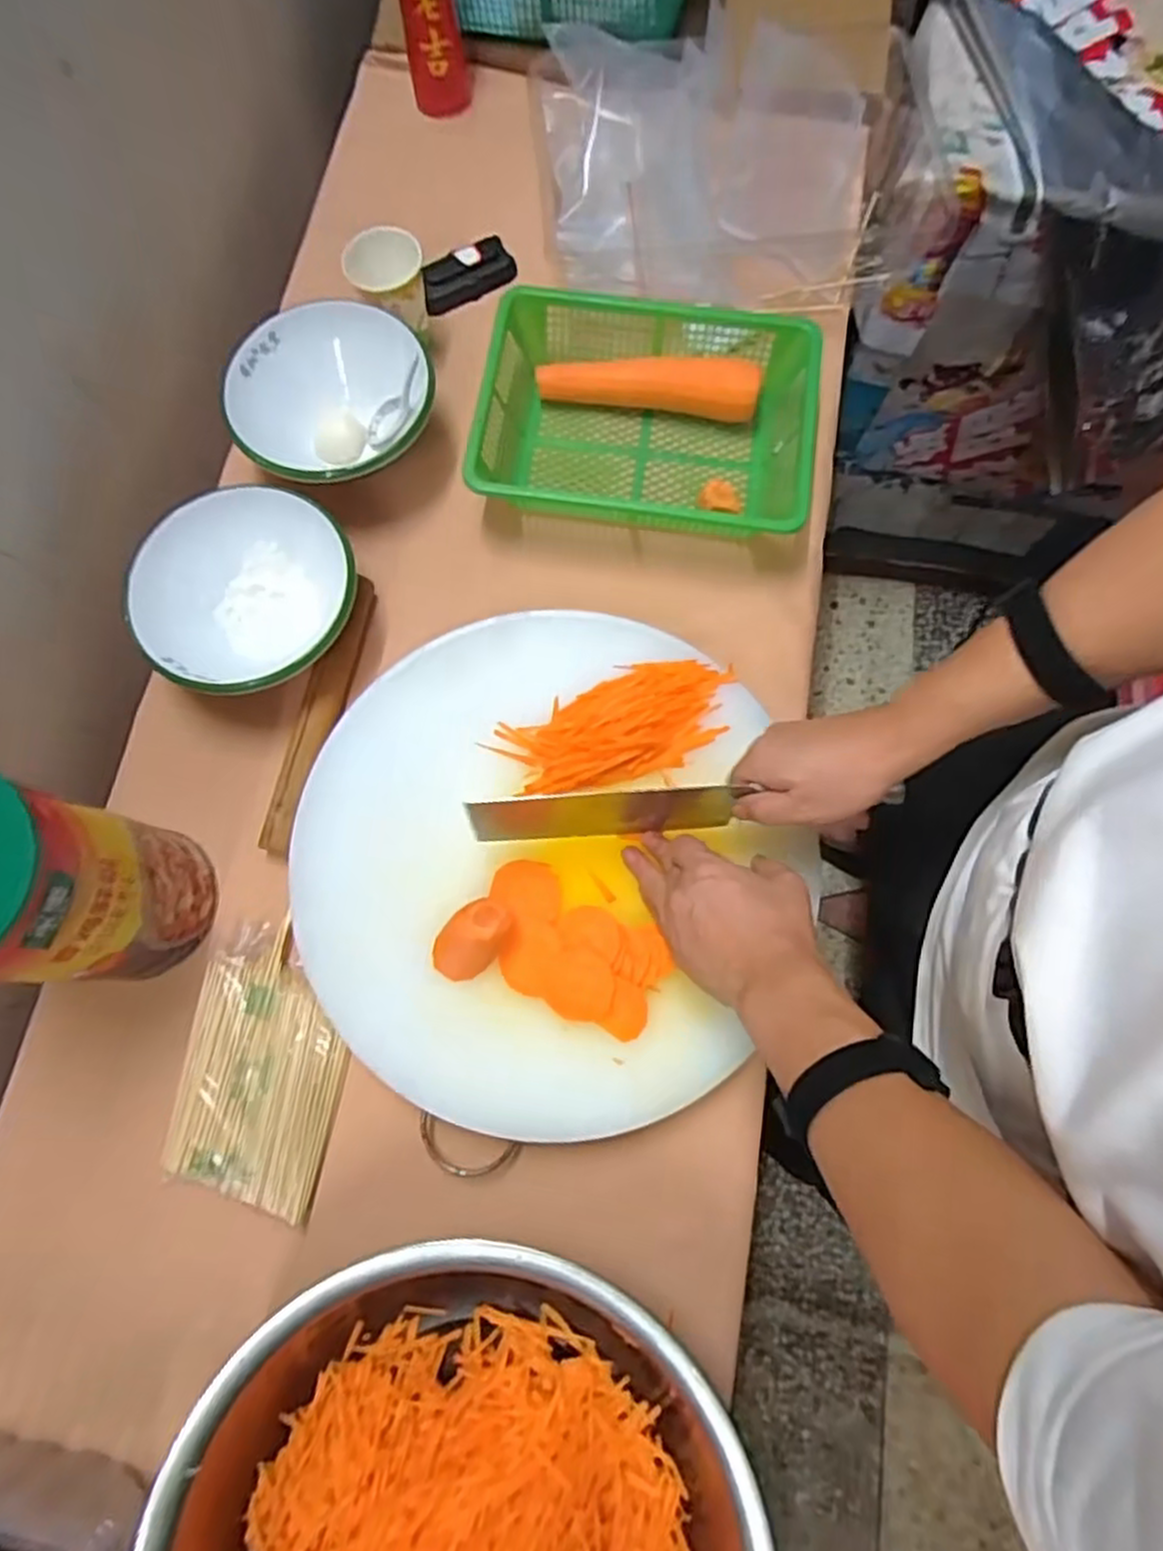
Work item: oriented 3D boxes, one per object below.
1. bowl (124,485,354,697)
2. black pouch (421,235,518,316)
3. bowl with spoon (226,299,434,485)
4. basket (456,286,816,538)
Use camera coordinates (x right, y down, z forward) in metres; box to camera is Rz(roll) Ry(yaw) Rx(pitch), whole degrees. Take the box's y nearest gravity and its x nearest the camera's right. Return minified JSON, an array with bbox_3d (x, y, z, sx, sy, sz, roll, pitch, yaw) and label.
[{"bbox_3d":[-0.289,-0.153,0.670,0.189,0.085,0.178,0,75,1],"label":"bowl"},{"bbox_3d":[-0.122,-0.531,0.797,0.104,0.023,0.049,-27,76,-6],"label":"black pouch"},{"bbox_3d":[-0.237,-0.356,0.728,0.179,0.080,0.176,0,75,1],"label":"bowl with spoon"},{"bbox_3d":[0.062,-0.329,0.726,0.305,0.085,0.222,8,75,3],"label":"basket"}]

